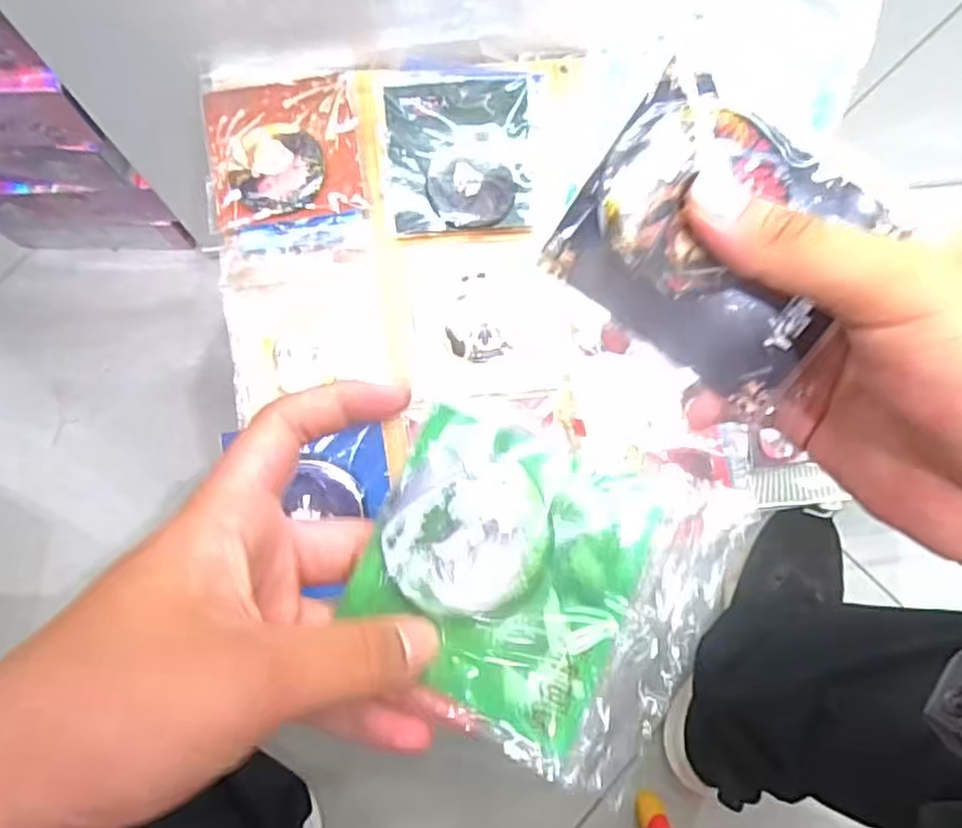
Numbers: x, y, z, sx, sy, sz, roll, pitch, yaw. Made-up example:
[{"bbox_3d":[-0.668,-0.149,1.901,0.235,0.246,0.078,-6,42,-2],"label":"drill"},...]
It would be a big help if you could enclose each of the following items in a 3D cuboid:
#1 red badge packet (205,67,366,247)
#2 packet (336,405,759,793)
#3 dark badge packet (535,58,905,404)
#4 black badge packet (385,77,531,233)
[{"bbox_3d":[-0.122,-0.166,0.425,0.094,0.009,0.121,-6,83,-5],"label":"red badge packet"},{"bbox_3d":[0.016,0.052,0.227,0.106,0.011,0.097,24,77,13],"label":"packet"},{"bbox_3d":[0.074,-0.051,0.214,0.089,0.006,0.070,31,106,-10],"label":"dark badge packet"},{"bbox_3d":[-0.013,-0.163,0.432,0.086,0.013,0.093,-2,83,-5],"label":"black badge packet"}]

